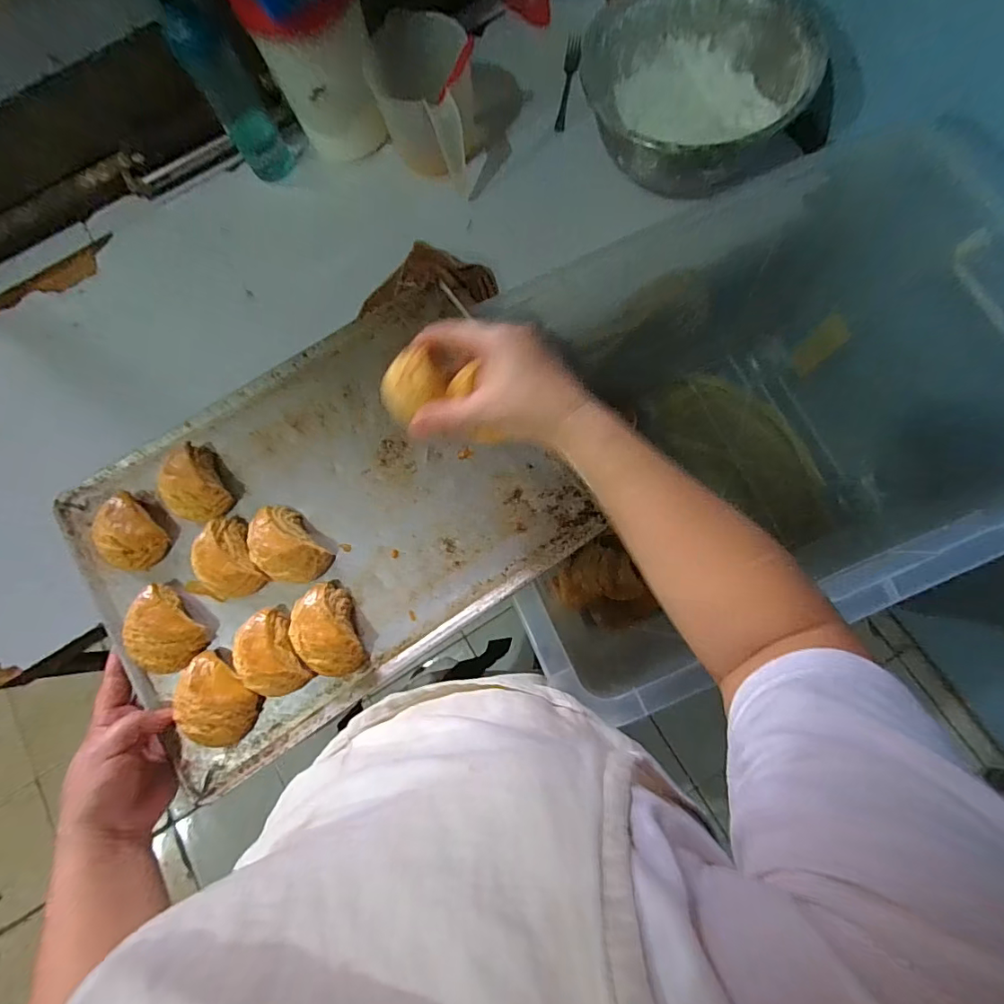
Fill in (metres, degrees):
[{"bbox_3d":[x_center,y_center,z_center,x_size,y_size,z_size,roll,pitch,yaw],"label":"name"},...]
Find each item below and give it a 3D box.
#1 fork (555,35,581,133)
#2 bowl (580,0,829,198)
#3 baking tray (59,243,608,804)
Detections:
[{"bbox_3d":[0.107,-0.676,0.813,0.023,0.023,0.154,9,86,4],"label":"fork"},{"bbox_3d":[0.258,-0.564,0.692,0.275,0.116,0.284,-33,75,-9],"label":"bowl"},{"bbox_3d":[-0.157,-0.006,0.489,0.470,0.042,0.335,-34,75,-9],"label":"baking tray"}]

